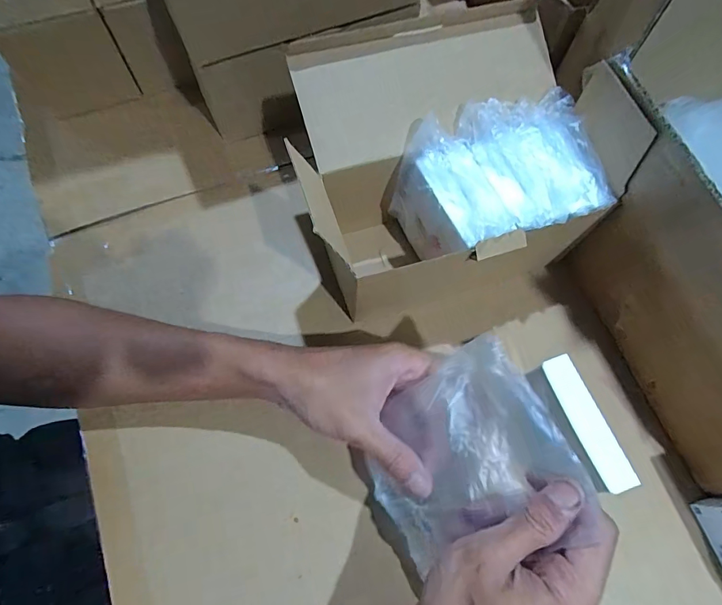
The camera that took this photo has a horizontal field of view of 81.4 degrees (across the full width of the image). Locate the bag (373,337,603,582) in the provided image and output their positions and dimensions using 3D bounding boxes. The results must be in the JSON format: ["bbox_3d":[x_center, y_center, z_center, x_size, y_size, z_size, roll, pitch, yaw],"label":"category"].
[{"bbox_3d":[0.061,0.097,0.266,0.124,0.019,0.111,-34,65,20],"label":"bag"}]

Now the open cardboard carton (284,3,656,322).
[{"bbox_3d":[0.075,-0.105,0.354,0.229,0.128,0.195,-19,70,-9],"label":"open cardboard carton"}]

